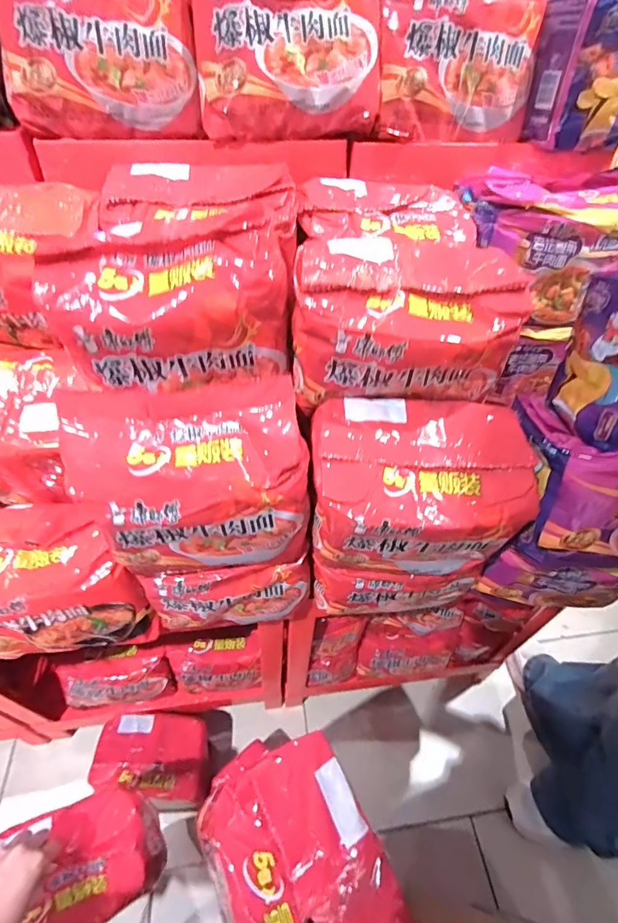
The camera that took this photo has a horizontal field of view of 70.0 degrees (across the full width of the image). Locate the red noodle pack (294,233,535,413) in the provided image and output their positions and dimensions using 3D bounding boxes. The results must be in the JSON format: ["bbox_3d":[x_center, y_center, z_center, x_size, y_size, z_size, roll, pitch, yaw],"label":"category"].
[{"bbox_3d":[0.084,-0.127,0.415,0.192,0.113,0.120,-1,48,-5],"label":"red noodle pack"}]

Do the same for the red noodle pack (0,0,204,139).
[{"bbox_3d":[-0.218,-0.463,0.458,0.184,0.179,0.117,-6,49,-9],"label":"red noodle pack"}]

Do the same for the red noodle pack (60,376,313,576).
[{"bbox_3d":[-0.104,0.022,0.416,0.203,0.176,0.089,-1,48,-5],"label":"red noodle pack"}]

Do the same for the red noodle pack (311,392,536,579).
[{"bbox_3d":[0.104,0.035,0.450,0.198,0.153,0.120,0,48,-4],"label":"red noodle pack"}]

